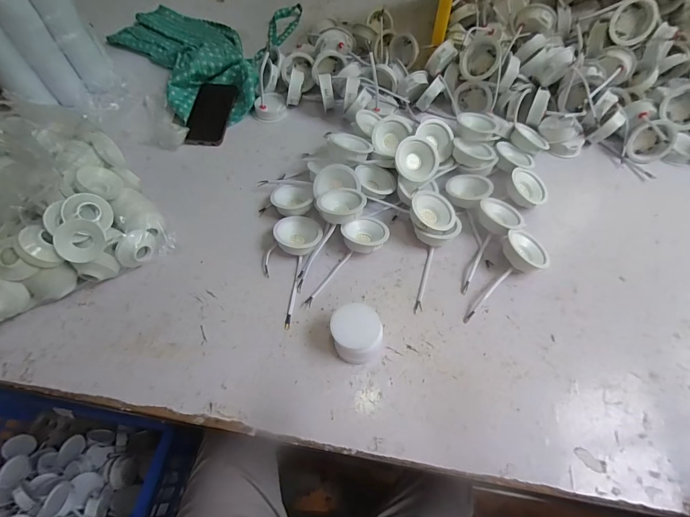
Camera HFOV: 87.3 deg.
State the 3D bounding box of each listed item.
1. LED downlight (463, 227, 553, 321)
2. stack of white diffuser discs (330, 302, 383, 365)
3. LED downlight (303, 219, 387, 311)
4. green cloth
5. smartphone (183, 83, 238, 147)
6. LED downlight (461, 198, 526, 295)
[{"bbox_3d":[0.229,0.028,0.509,0.068,0.036,0.168,36,66,19],"label":"LED downlight"},{"bbox_3d":[0.015,0.096,0.463,0.060,0.050,0.063,-11,61,-6],"label":"stack of white diffuser discs"},{"bbox_3d":[-0.009,-0.008,0.533,0.162,0.042,0.060,-36,66,-18],"label":"LED downlight"},{"bbox_3d":[-0.326,-0.468,0.803,0.419,0.048,0.423,-1,60,0],"label":"green cloth"},{"bbox_3d":[-0.267,-0.288,0.720,0.077,0.009,0.167,5,63,-3],"label":"smartphone"},{"bbox_3d":[0.204,-0.026,0.545,0.068,0.033,0.164,36,66,19],"label":"LED downlight"}]

